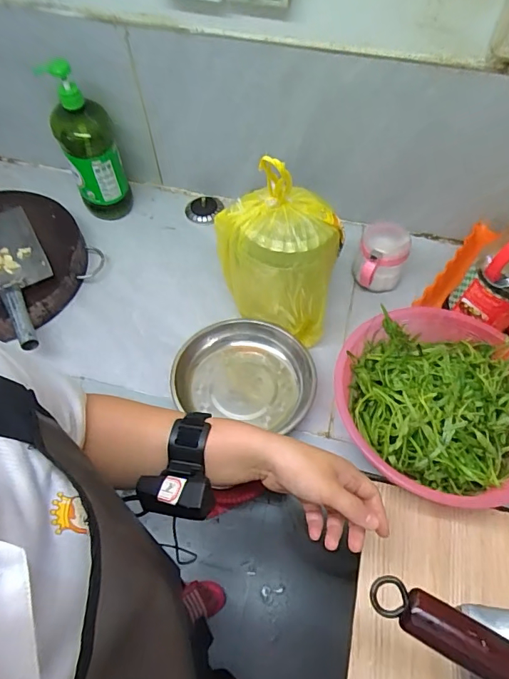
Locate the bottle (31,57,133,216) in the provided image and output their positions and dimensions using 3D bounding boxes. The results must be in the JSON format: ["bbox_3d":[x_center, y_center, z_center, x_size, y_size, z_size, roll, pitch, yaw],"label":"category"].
[{"bbox_3d":[-0.290,-0.338,0.803,0.091,0.256,0.086,-21,63,-11],"label":"bottle"}]

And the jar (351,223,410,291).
[{"bbox_3d":[0.209,-0.131,0.763,0.081,0.085,0.095,20,62,11],"label":"jar"}]

